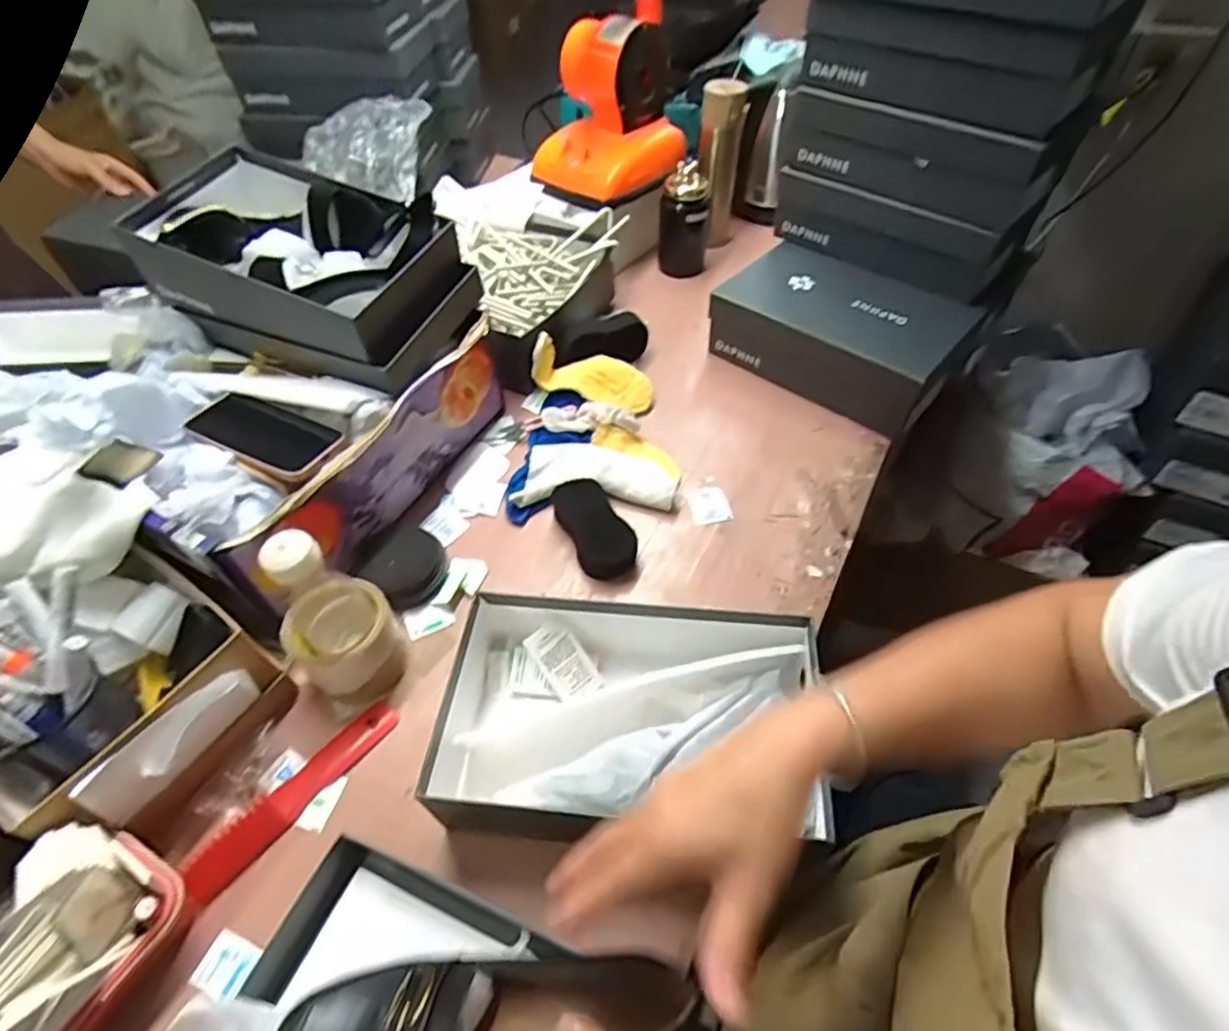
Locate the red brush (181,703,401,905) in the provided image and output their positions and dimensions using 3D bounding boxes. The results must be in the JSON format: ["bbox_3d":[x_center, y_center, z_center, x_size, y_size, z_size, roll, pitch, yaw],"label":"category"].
[{"bbox_3d":[-0.269,0.234,0.538,0.034,0.012,0.189,34,59,25],"label":"red brush"}]

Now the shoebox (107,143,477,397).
[{"bbox_3d":[-0.339,-0.274,0.698,0.312,0.125,0.181,18,53,15],"label":"shoebox"}]

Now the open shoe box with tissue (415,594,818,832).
[{"bbox_3d":[0.001,0.172,0.533,0.299,0.084,0.182,5,51,5],"label":"open shoe box with tissue"}]

